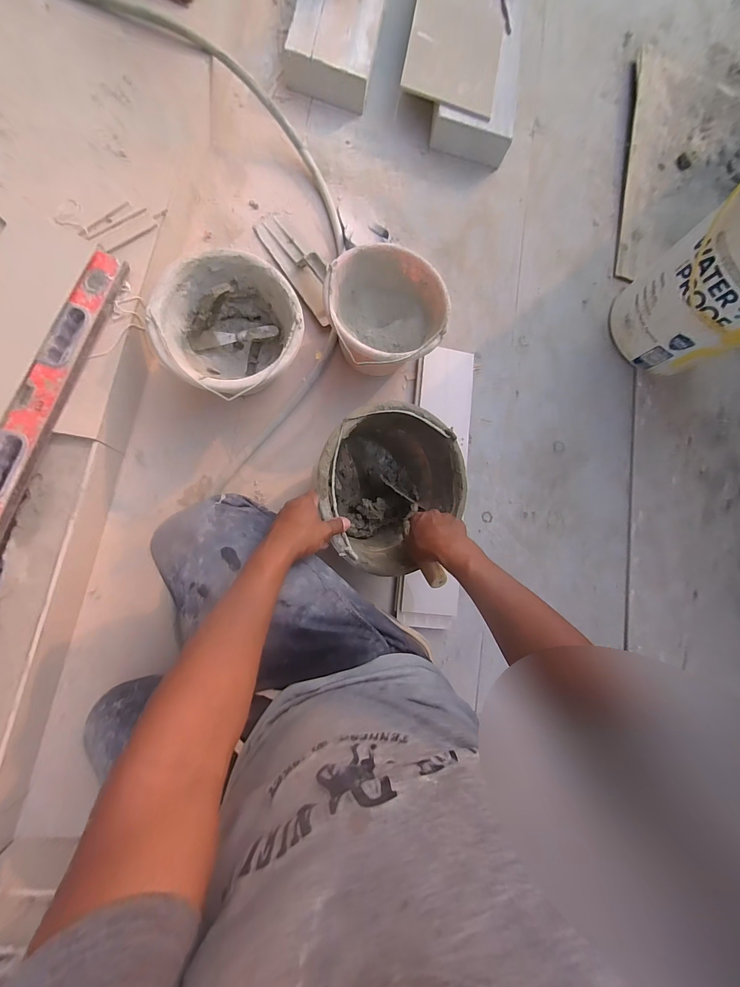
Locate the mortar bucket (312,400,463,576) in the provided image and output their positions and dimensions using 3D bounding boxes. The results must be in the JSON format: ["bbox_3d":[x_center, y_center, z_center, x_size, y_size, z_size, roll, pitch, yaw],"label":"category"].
[{"bbox_3d":[0.007,-0.017,0.668,0.264,0.204,0.268,-4,99,-27],"label":"mortar bucket"}]

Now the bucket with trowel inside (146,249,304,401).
[{"bbox_3d":[-0.253,-0.292,0.705,0.239,0.178,0.253,1,82,-8],"label":"bucket with trowel inside"}]

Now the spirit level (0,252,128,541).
[{"bbox_3d":[-0.555,-0.148,0.605,0.067,0.033,0.566,19,82,-4],"label":"spirit level"}]

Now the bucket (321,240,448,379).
[{"bbox_3d":[0.030,-0.360,0.762,0.231,0.164,0.231,1,82,-8],"label":"bucket"}]

